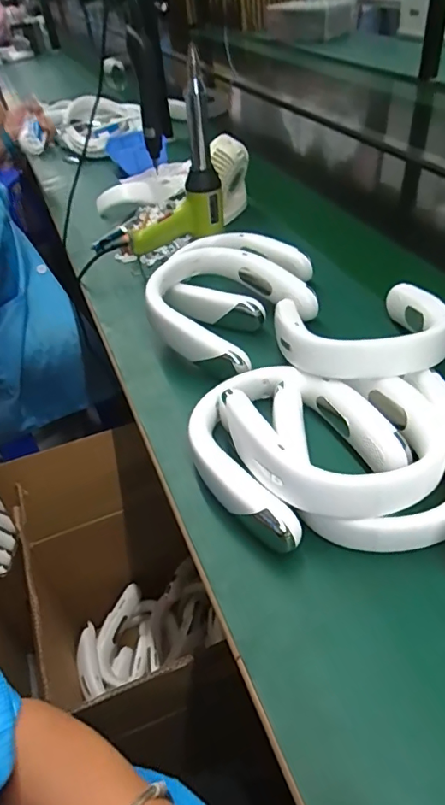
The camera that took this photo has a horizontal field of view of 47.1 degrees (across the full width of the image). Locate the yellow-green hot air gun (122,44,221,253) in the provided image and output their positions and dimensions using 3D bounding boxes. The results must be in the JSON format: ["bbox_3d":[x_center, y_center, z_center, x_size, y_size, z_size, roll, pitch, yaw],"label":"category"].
[{"bbox_3d":[-0.085,-0.354,0.774,0.156,0.272,0.044,-9,43,-1],"label":"yellow-green hot air gun"}]

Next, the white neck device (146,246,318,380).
[{"bbox_3d":[0.002,-0.132,0.685,0.182,0.077,0.190,-4,43,4],"label":"white neck device"}]

